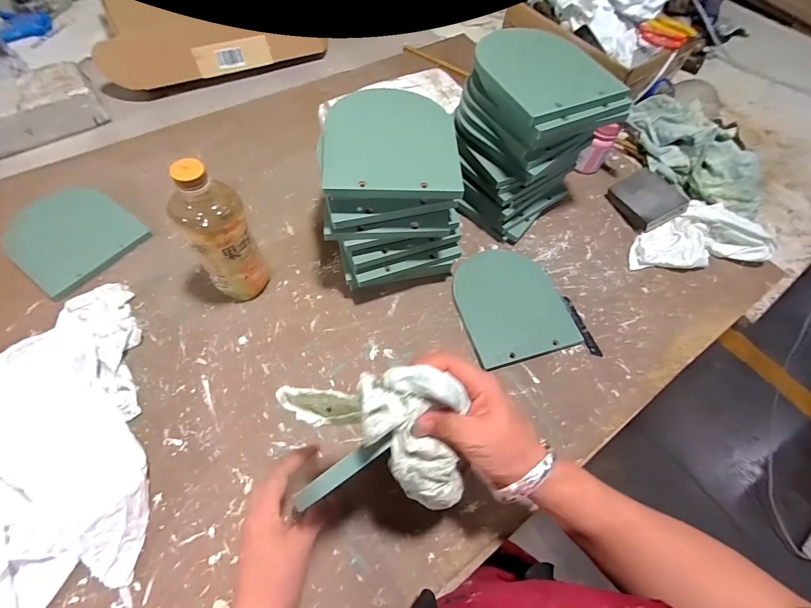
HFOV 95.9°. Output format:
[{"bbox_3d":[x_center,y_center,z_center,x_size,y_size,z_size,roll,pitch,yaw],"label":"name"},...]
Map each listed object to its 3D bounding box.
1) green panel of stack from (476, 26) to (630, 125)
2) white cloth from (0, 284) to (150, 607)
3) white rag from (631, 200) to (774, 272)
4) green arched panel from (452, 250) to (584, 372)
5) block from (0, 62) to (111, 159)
[{"bbox_3d":[0.170,-0.296,0.458,0.138,0.013,0.165,-20,64,-14],"label":"green panel of stack"},{"bbox_3d":[-0.388,0.140,0.390,0.187,0.052,0.341,-18,64,-13],"label":"white cloth"},{"bbox_3d":[0.460,-0.092,0.570,0.209,0.044,0.134,-26,66,-17],"label":"white rag"},{"bbox_3d":[0.149,-0.002,0.520,0.147,0.016,0.169,-12,63,-11],"label":"green arched panel"},{"bbox_3d":[-0.635,-0.326,0.614,0.216,0.069,0.102,-29,67,-18],"label":"block"}]

